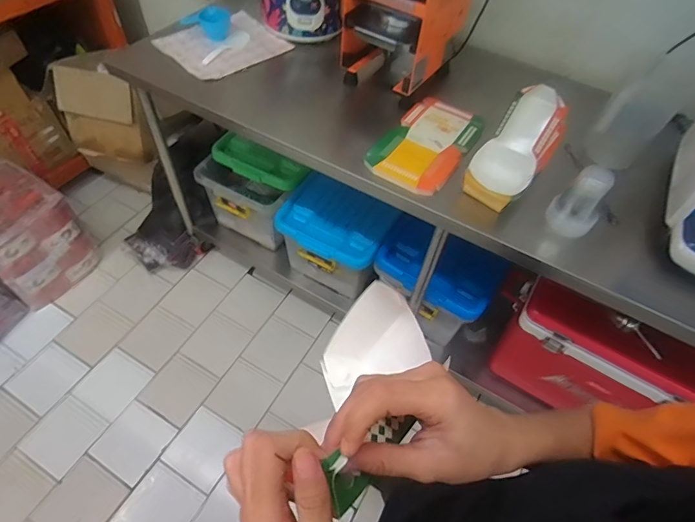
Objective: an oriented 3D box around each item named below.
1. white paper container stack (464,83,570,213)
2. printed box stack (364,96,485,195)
[{"bbox_3d":[0.331,-0.220,0.860,0.127,0.167,0.184,33,58,19],"label":"white paper container stack"},{"bbox_3d":[0.184,-0.274,0.986,0.184,0.039,0.327,28,57,16],"label":"printed box stack"}]

